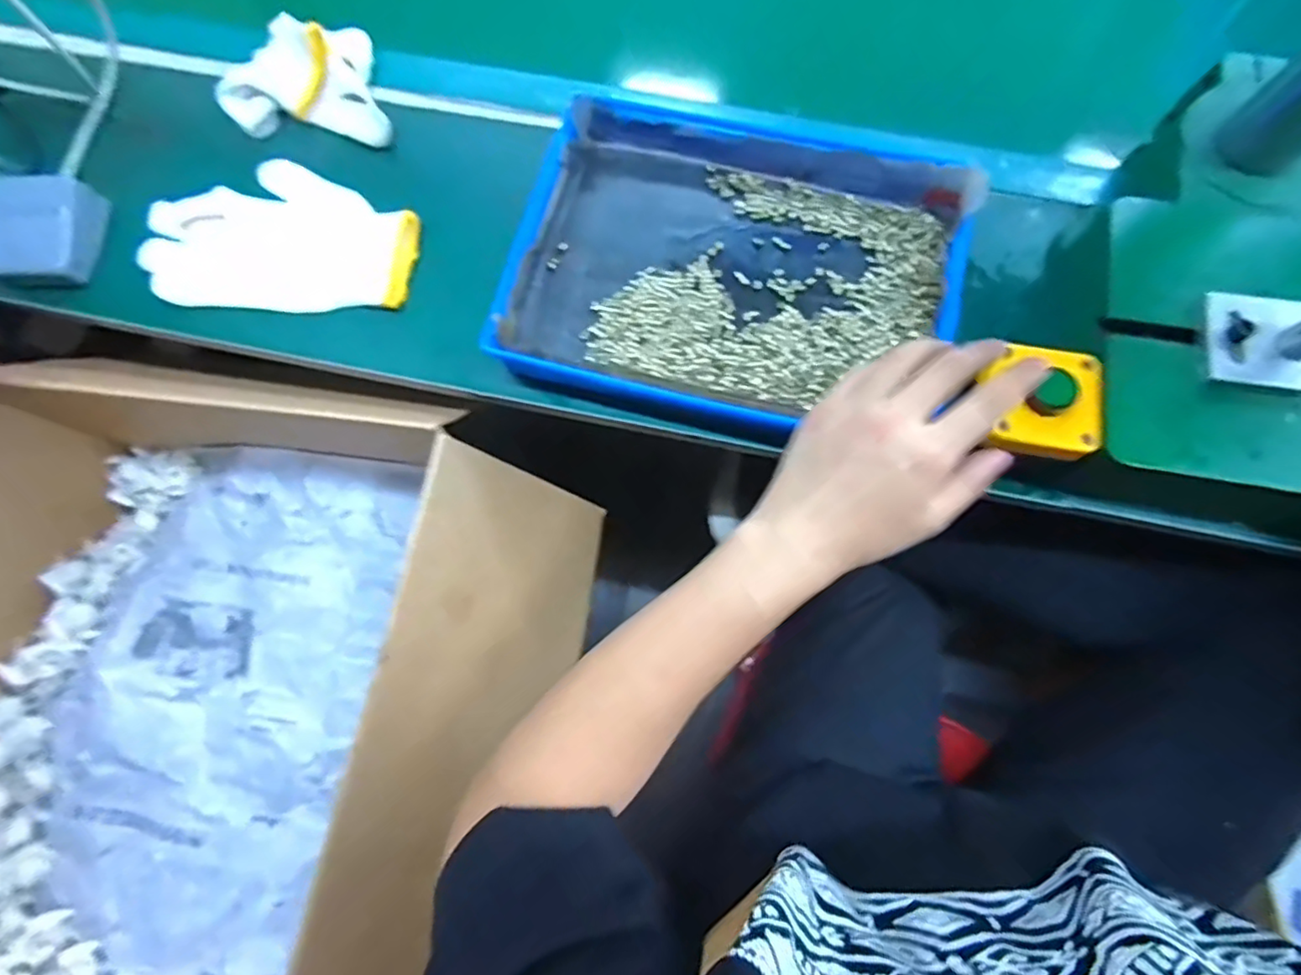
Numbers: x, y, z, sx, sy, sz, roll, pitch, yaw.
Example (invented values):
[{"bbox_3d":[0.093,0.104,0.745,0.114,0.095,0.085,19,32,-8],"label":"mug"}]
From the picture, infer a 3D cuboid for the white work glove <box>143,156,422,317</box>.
[{"bbox_3d":[-0.306,-0.209,0.505,0.223,0.021,0.127,5,75,3],"label":"white work glove"}]

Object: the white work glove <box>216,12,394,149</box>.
[{"bbox_3d":[-0.290,-0.358,0.528,0.134,0.043,0.111,6,75,4],"label":"white work glove"}]

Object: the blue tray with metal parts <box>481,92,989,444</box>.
[{"bbox_3d":[0.061,-0.166,0.462,0.318,0.038,0.249,17,76,7],"label":"blue tray with metal parts"}]

